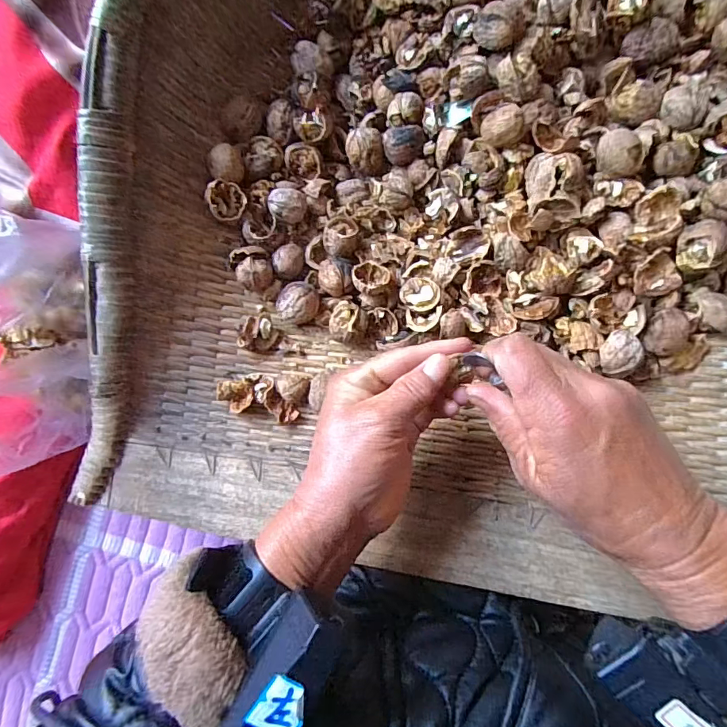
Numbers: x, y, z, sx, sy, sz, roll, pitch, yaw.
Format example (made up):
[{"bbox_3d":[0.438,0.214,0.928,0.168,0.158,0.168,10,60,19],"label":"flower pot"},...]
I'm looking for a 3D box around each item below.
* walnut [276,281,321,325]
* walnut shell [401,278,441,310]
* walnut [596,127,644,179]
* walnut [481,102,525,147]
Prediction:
[{"bbox_3d":[-0.053,-0.050,0.361,0.034,0.024,0.033,6,95,-5],"label":"walnut"},{"bbox_3d":[0.045,-0.056,0.356,0.030,0.020,0.026,-1,95,-4],"label":"walnut shell"},{"bbox_3d":[0.190,-0.155,0.332,0.029,0.031,0.032,9,95,-5],"label":"walnut"},{"bbox_3d":[0.104,-0.179,0.335,0.027,0.029,0.025,0,95,-4],"label":"walnut"}]

